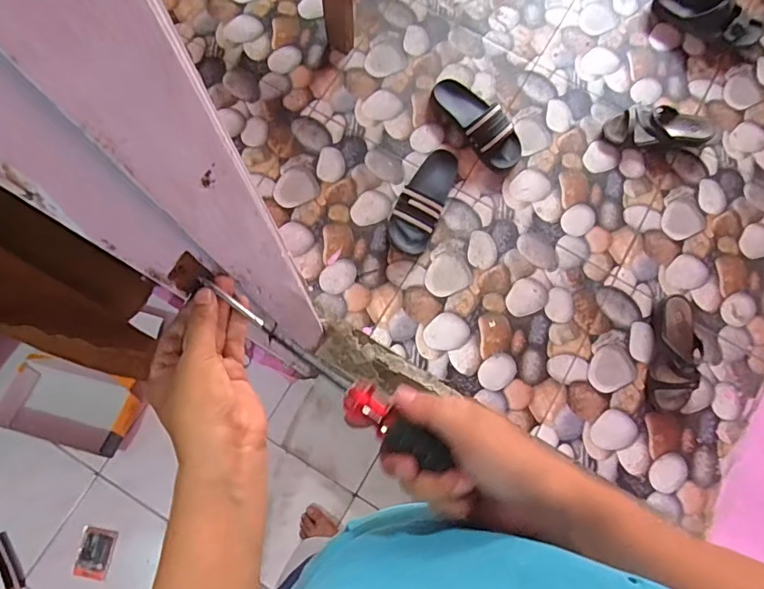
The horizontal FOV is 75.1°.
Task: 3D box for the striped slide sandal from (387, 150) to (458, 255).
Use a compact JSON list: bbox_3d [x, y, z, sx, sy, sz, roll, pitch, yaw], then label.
[{"bbox_3d":[0.093,-0.211,1.076,0.096,0.050,0.252,25,77,5],"label":"striped slide sandal"}]

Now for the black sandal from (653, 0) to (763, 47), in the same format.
[{"bbox_3d":[0.775,-0.663,1.166,0.256,0.070,0.131,22,77,4],"label":"black sandal"}]

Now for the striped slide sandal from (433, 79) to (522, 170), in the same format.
[{"bbox_3d":[0.214,-0.394,1.114,0.096,0.061,0.258,-39,81,-10],"label":"striped slide sandal"}]

